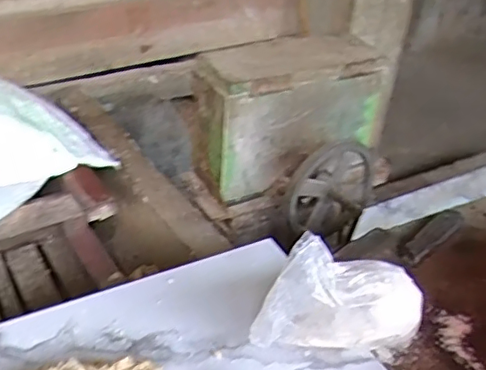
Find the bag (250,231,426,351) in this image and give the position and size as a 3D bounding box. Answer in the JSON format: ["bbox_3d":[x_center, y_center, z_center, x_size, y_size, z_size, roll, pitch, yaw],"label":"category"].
[{"bbox_3d":[0.093,0.108,0.568,0.166,0.124,0.059,-2,34,-12],"label":"bag"}]

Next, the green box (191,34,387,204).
[{"bbox_3d":[0.082,-0.138,1.117,0.342,0.223,0.160,-18,40,-32],"label":"green box"}]

